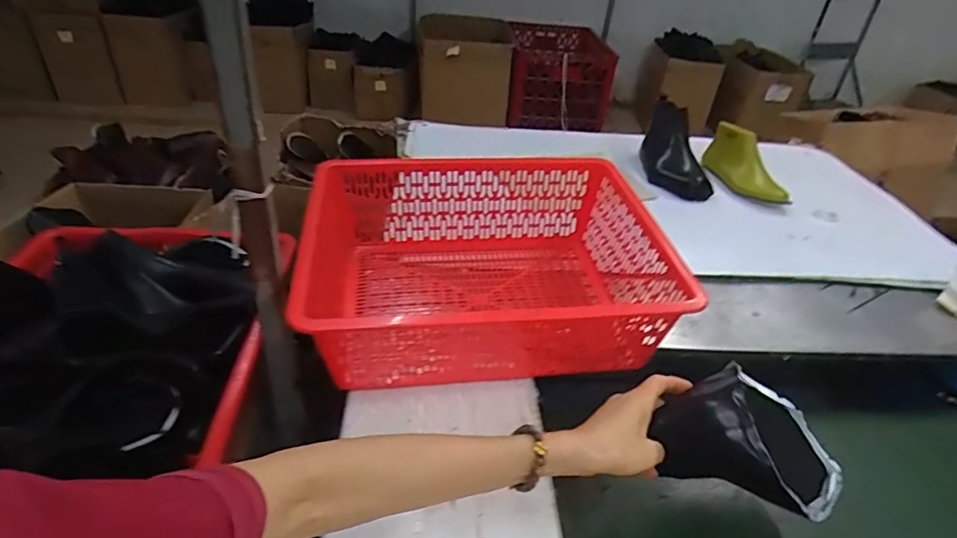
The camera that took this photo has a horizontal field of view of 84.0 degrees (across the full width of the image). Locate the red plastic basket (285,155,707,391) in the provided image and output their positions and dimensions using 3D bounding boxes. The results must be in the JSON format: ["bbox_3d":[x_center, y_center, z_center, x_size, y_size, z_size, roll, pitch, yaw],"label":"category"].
[{"bbox_3d":[0.013,-0.002,0.748,0.441,0.154,0.360,-2,36,-11],"label":"red plastic basket"}]

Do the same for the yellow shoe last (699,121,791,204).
[{"bbox_3d":[0.579,-0.225,1.163,0.071,0.112,0.233,-8,38,-19],"label":"yellow shoe last"}]

